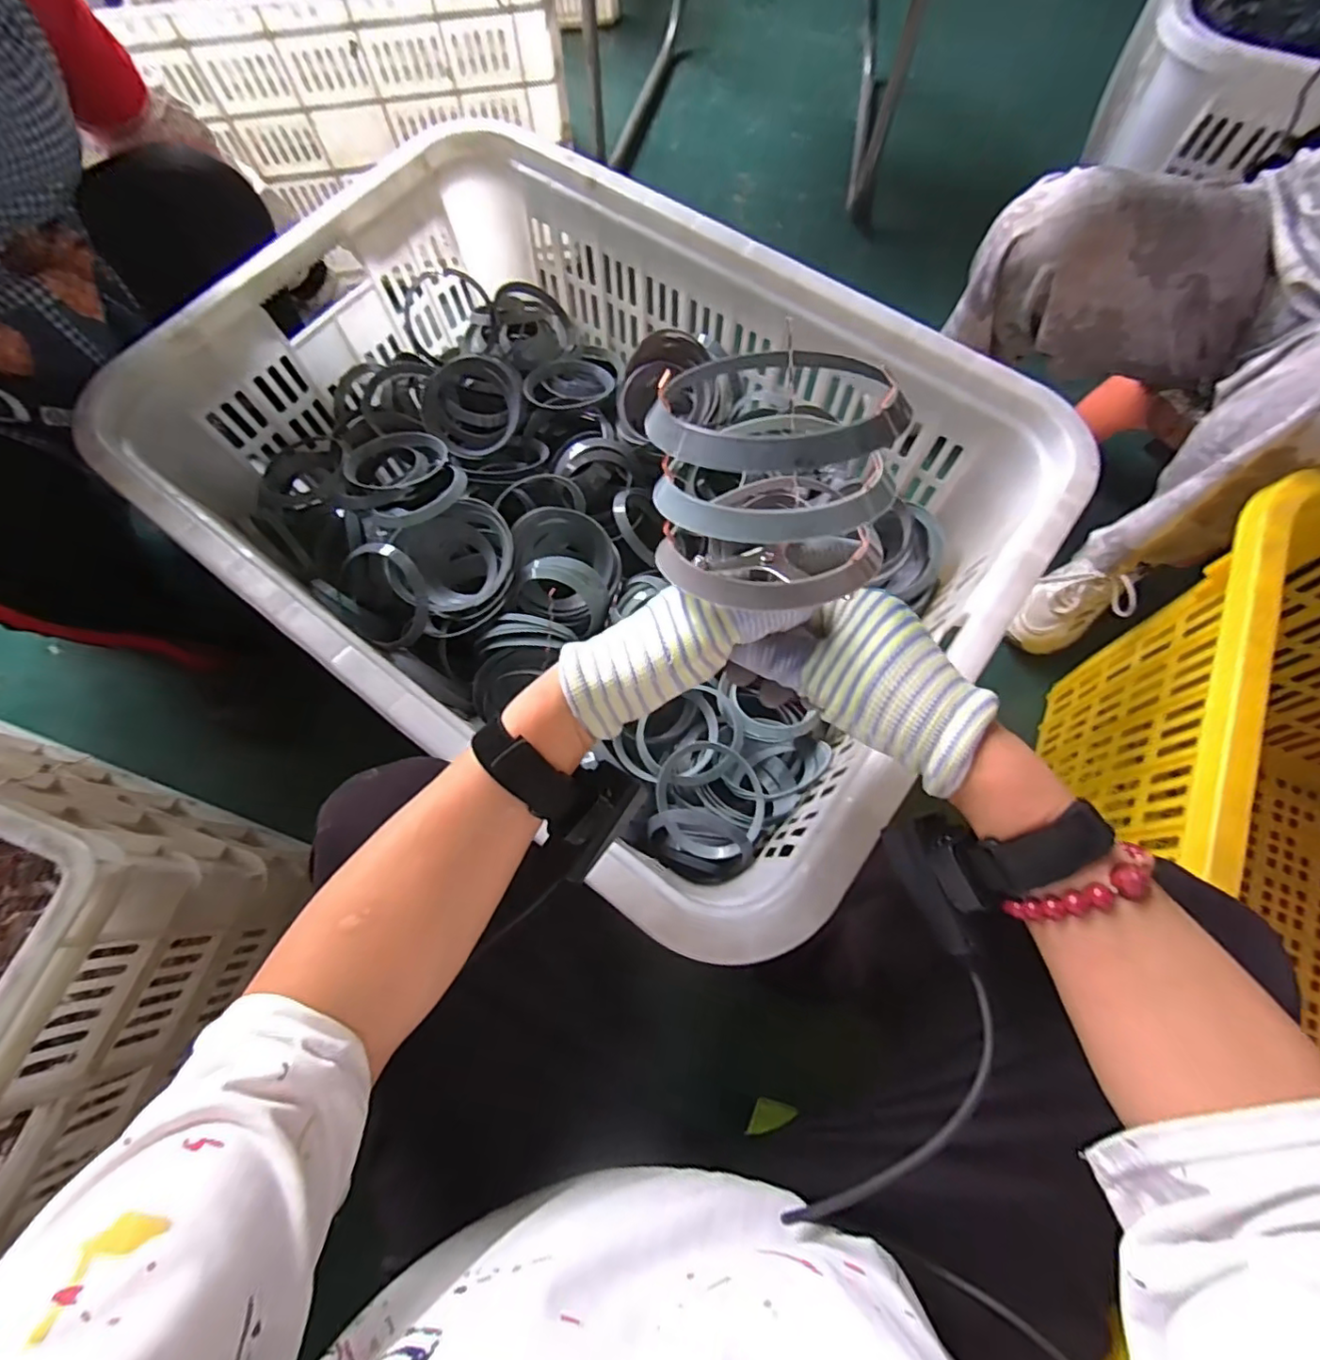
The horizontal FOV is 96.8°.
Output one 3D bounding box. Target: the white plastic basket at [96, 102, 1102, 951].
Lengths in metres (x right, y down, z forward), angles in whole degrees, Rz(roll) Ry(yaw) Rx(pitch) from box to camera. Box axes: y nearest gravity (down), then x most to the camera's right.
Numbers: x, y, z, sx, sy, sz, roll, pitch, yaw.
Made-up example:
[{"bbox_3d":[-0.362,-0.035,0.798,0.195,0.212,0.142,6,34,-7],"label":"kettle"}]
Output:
[{"bbox_3d":[-0.084,-0.199,0.659,0.827,0.248,0.589,35,76,13],"label":"white plastic basket"}]

